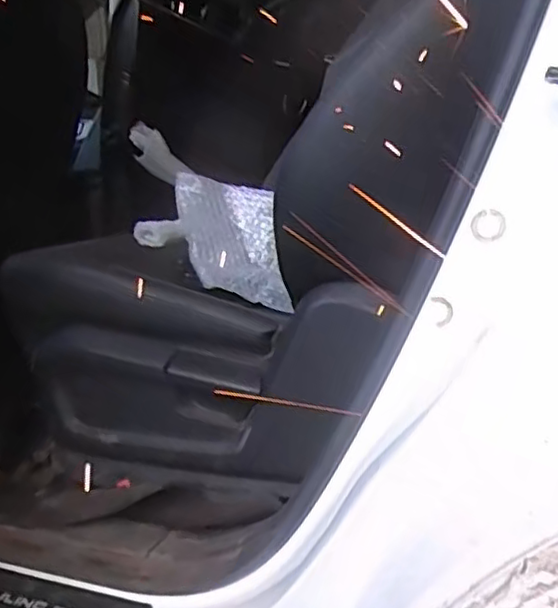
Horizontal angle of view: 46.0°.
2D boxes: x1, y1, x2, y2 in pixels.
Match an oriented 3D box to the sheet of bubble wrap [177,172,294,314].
[{"bbox_3d":[-0.068,-0.088,0.945,0.137,0.219,0.022,0,-31,-15],"label":"sheet of bubble wrap"}]

